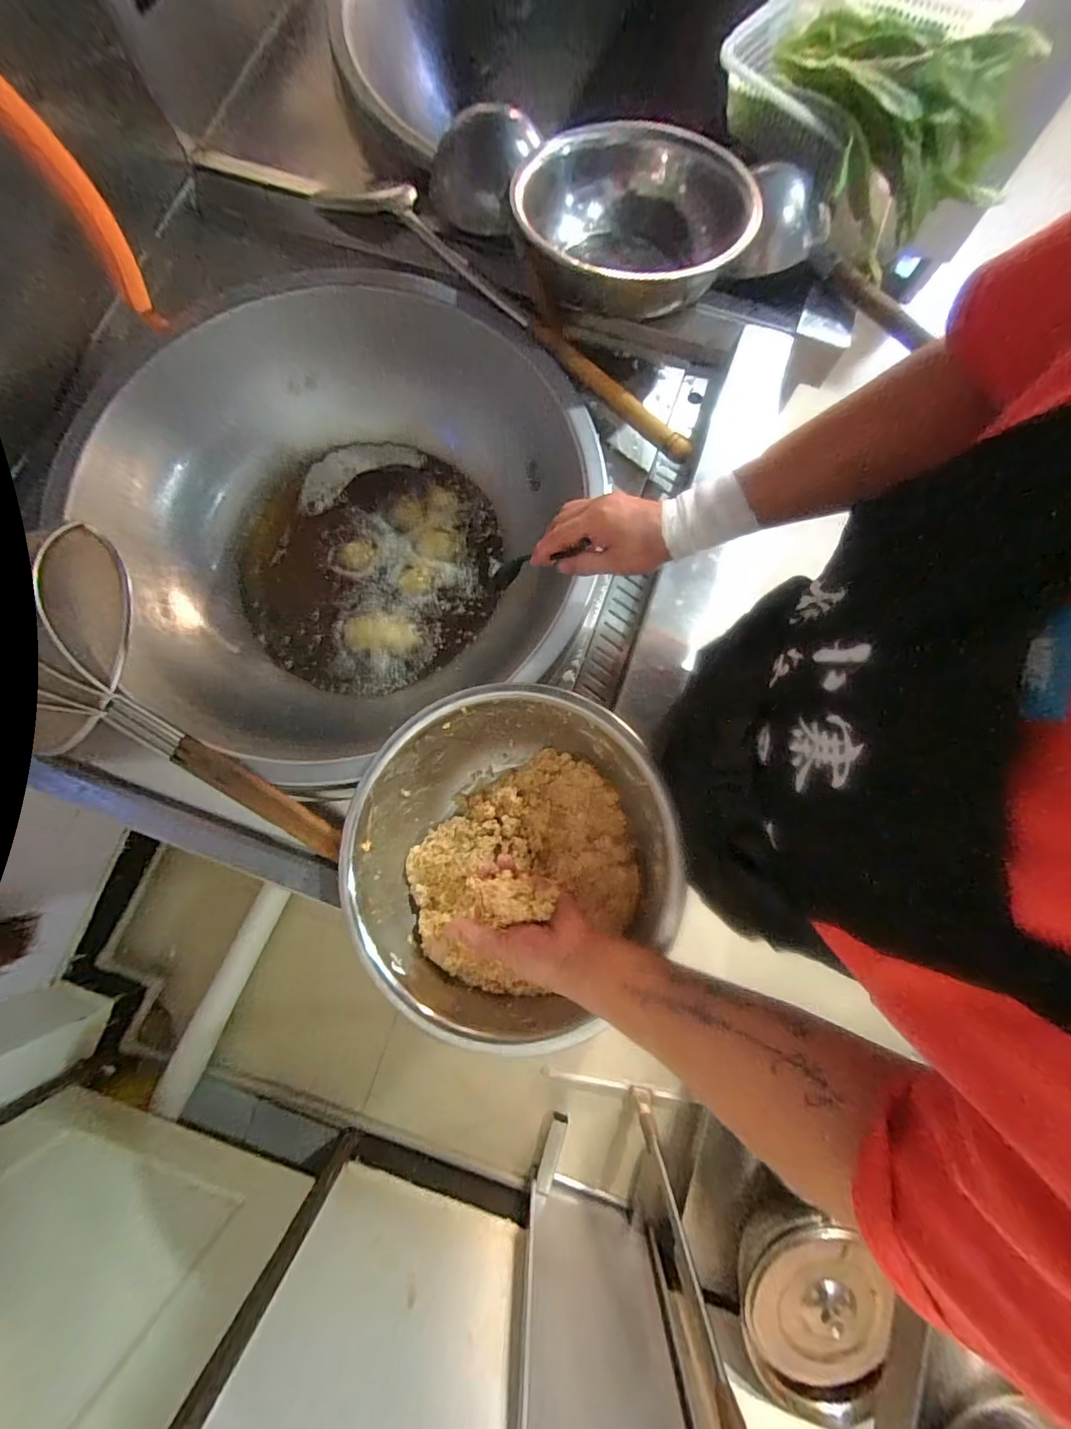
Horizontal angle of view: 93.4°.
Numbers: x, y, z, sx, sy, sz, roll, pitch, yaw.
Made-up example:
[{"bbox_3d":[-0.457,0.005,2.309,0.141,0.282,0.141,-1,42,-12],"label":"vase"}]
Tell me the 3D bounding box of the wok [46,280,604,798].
[{"bbox_3d":[-0.278,-0.307,0.799,0.715,0.198,0.740,0,80,1],"label":"wok"}]

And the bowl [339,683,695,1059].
[{"bbox_3d":[-0.037,0.156,0.586,0.334,0.145,0.351,0,80,1],"label":"bowl"}]

